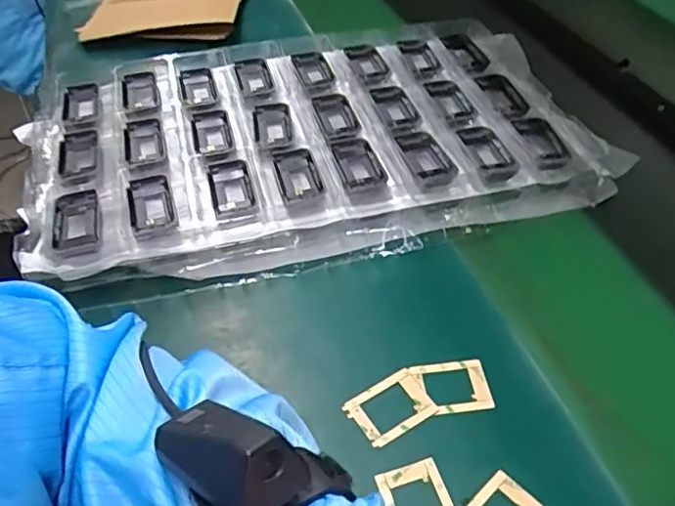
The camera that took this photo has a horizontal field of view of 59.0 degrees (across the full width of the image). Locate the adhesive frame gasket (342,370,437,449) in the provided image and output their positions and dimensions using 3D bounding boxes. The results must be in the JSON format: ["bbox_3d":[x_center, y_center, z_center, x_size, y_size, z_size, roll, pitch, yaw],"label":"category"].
[{"bbox_3d":[0.036,0.107,0.410,0.054,0.004,0.040,-25,53,-18],"label":"adhesive frame gasket"}]

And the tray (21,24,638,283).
[{"bbox_3d":[-0.023,-0.116,0.602,0.545,0.056,0.299,-10,46,-10],"label":"tray"}]

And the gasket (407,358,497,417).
[{"bbox_3d":[0.081,0.095,0.420,0.053,0.004,0.040,-5,46,-6],"label":"gasket"}]

